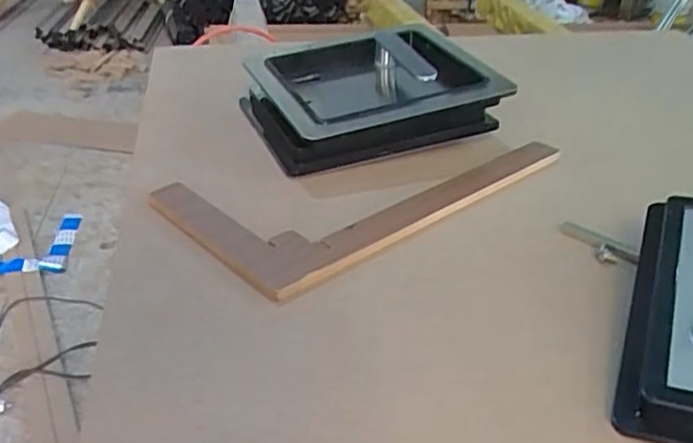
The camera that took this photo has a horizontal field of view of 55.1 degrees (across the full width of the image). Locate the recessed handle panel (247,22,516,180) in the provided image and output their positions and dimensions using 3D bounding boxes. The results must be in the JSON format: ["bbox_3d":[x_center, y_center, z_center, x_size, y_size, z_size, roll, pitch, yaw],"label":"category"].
[{"bbox_3d":[0.023,-0.133,0.675,0.217,0.075,0.192,-11,34,-19],"label":"recessed handle panel"}]

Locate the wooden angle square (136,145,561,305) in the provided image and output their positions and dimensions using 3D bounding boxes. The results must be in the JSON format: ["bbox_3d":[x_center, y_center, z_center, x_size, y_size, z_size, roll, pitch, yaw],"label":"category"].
[{"bbox_3d":[0.021,-0.036,0.579,0.324,0.016,0.171,-24,39,-34],"label":"wooden angle square"}]

